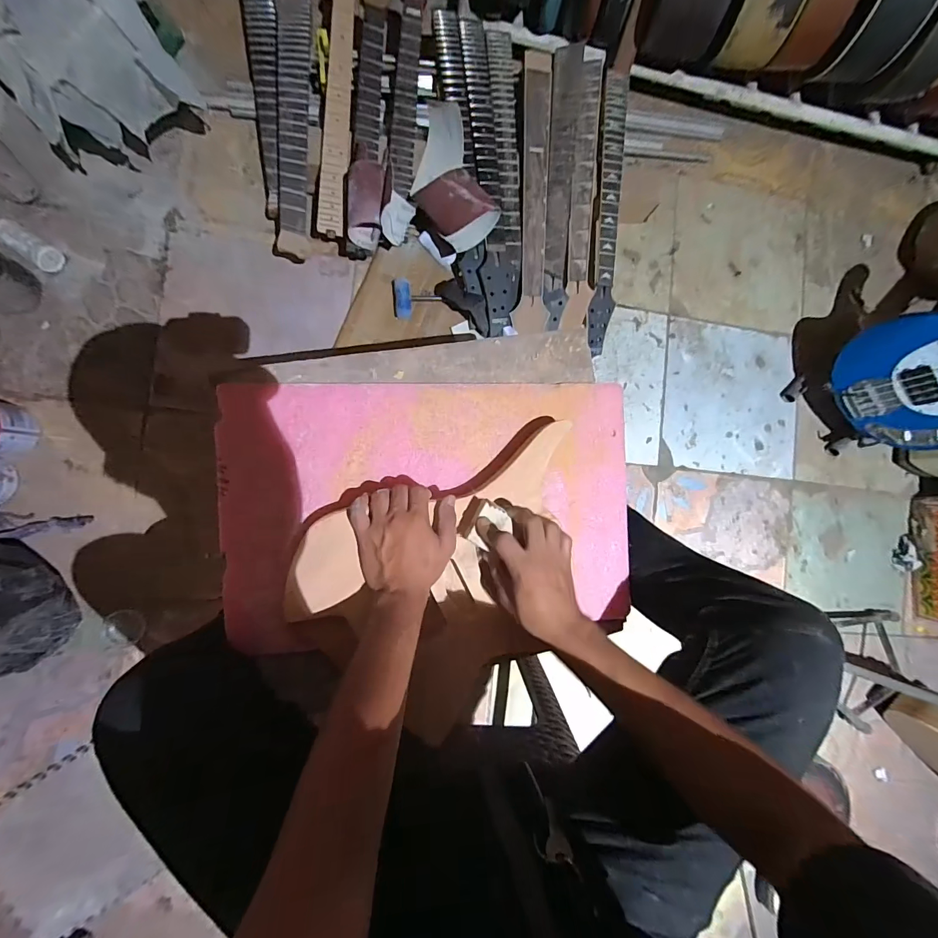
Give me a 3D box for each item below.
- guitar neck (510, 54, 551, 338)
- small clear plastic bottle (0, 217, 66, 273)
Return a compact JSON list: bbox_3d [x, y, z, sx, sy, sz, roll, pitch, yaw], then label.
[{"bbox_3d":[0.146,-0.624,0.917,0.079,0.026,0.605,-1,94,-7],"label":"guitar neck"},{"bbox_3d":[-0.885,-0.449,0.804,0.126,0.046,0.051,36,84,-6],"label":"small clear plastic bottle"}]

